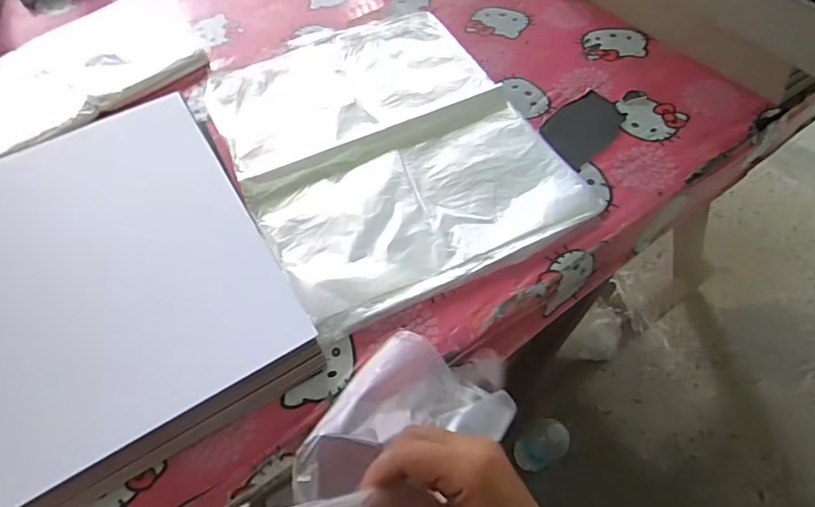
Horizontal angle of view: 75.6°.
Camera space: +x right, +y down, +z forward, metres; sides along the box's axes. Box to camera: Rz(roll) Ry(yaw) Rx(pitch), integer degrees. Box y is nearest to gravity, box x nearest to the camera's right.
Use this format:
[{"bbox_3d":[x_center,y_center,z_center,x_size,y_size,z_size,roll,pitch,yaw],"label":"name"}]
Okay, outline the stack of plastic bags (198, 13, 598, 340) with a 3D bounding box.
[{"bbox_3d":[-0.031,-0.134,0.607,0.324,0.013,0.421,-22,57,-12],"label":"stack of plastic bags"}]

